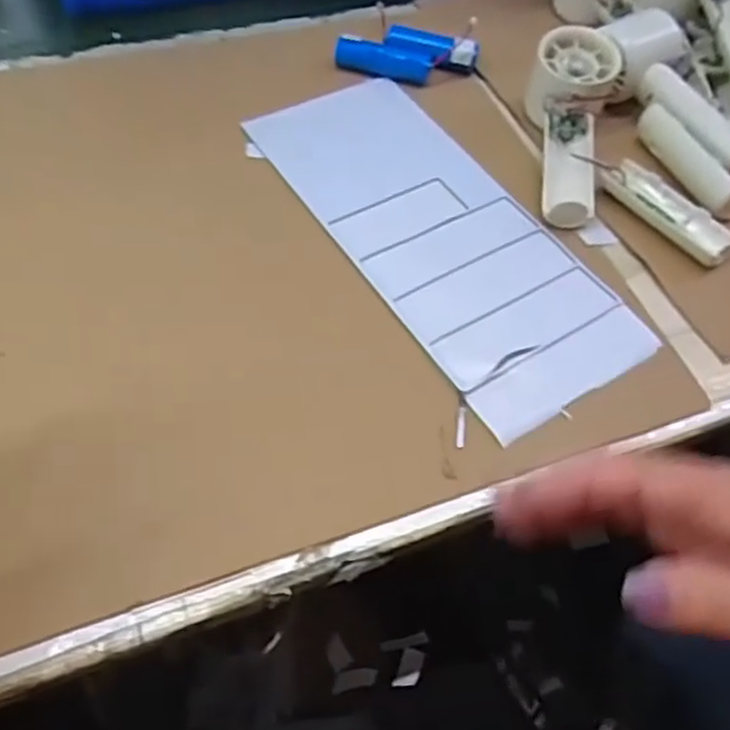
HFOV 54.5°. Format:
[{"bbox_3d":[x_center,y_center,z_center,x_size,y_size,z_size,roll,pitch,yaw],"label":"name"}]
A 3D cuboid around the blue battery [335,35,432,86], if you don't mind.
[{"bbox_3d":[0.014,-0.233,0.541,0.073,0.019,0.017,14,56,3],"label":"blue battery"}]

